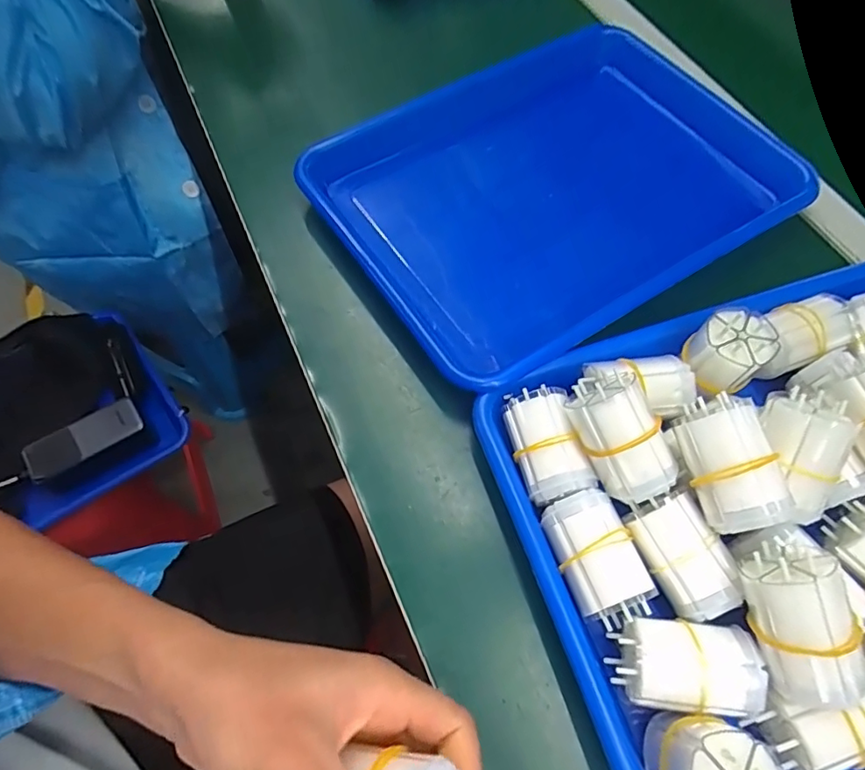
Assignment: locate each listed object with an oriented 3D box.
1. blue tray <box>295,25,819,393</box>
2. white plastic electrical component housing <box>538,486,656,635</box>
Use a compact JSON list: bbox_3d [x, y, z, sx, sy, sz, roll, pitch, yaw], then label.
[{"bbox_3d":[0.100,-0.152,0.416,0.339,0.053,0.242,-31,67,-15],"label":"blue tray"},{"bbox_3d":[0.084,0.088,0.271,0.036,0.028,0.063,-18,64,-9],"label":"white plastic electrical component housing"}]

